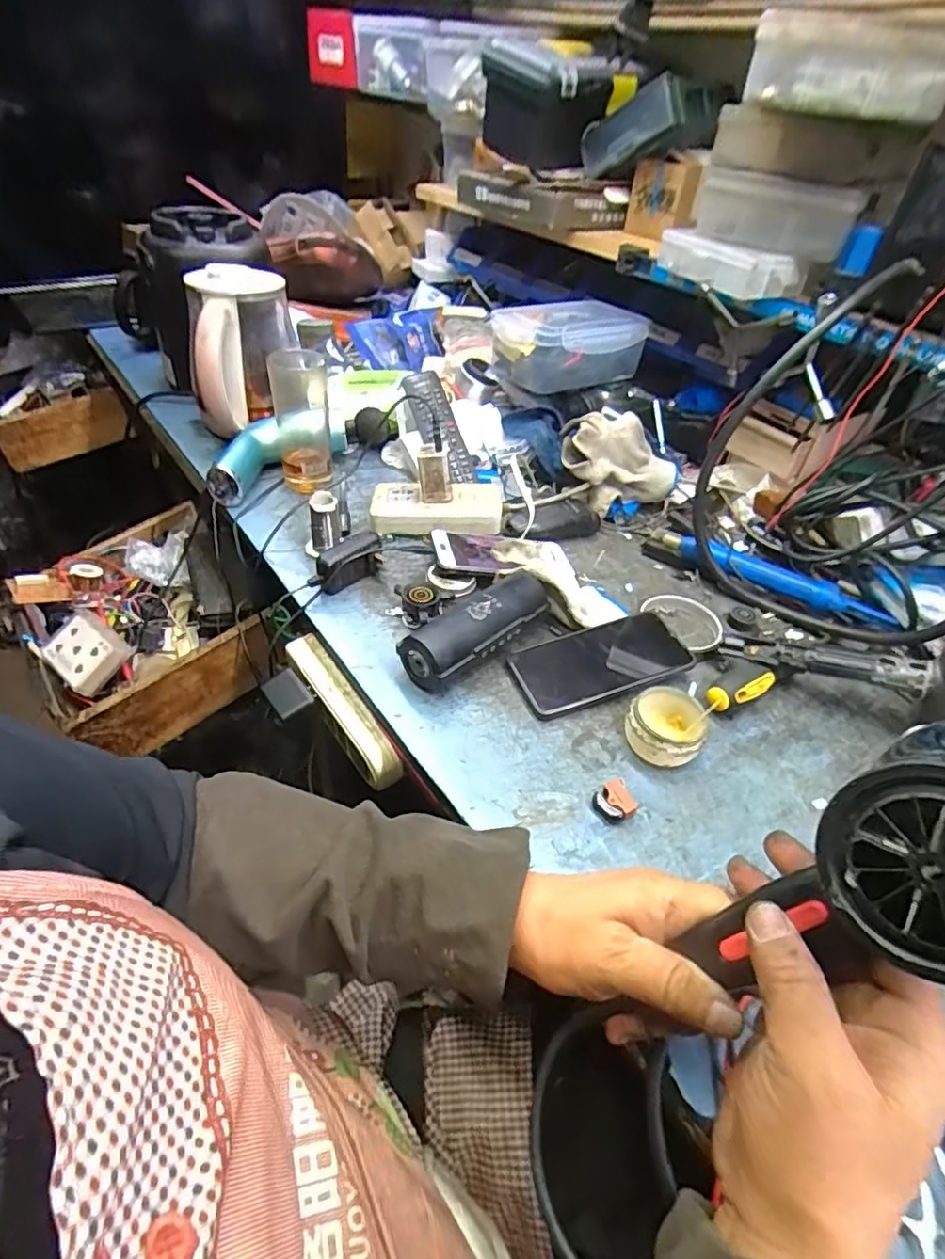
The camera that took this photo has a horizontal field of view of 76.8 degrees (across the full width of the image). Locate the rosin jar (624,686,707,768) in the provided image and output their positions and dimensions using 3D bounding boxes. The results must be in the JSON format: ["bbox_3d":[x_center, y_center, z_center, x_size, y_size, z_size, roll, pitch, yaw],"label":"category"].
[{"bbox_3d":[0.157,0.078,0.495,0.059,0.039,0.072,16,43,10],"label":"rosin jar"}]

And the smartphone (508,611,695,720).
[{"bbox_3d":[0.117,0.029,0.548,0.156,0.013,0.078,-15,45,-13],"label":"smartphone"}]

